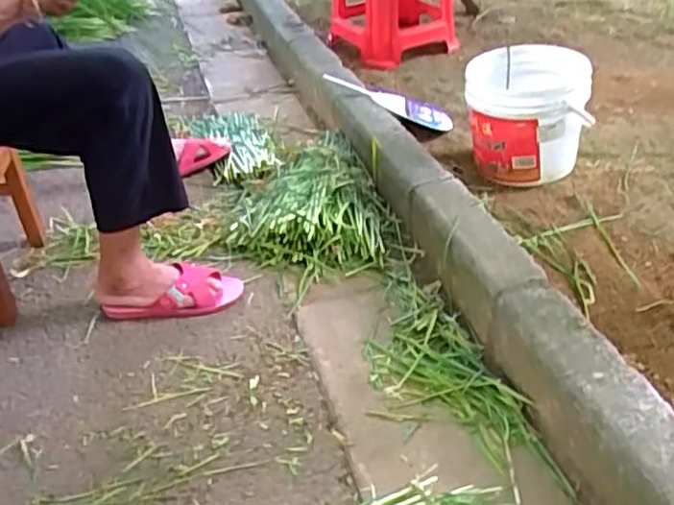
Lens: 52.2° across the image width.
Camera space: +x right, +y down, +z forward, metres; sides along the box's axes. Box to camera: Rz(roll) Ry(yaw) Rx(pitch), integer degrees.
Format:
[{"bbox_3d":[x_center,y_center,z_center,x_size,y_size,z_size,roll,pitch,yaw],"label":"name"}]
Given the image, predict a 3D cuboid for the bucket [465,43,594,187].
[{"bbox_3d":[0.362,-0.256,1.316,0.223,0.229,0.194,6,35,13],"label":"bucket"}]

